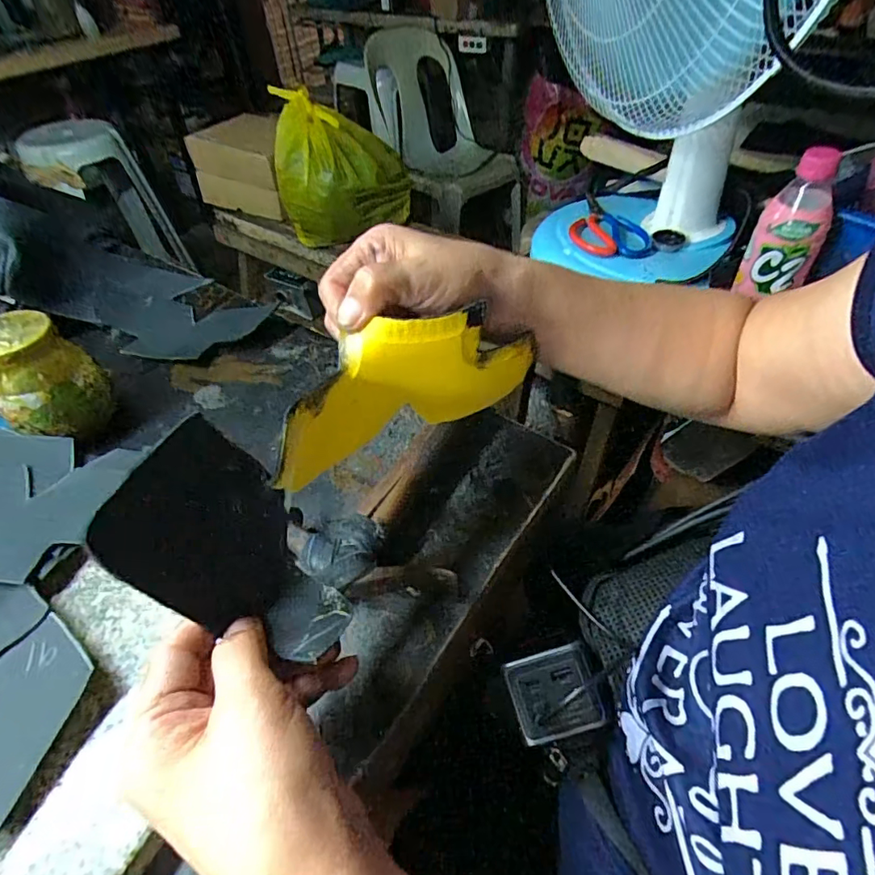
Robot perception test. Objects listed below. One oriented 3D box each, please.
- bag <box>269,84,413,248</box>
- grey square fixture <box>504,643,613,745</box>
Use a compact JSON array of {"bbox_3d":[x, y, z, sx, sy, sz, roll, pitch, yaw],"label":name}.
[{"bbox_3d":[-0.201,-0.579,1.113,0.276,0.254,0.192,-7,48,-4],"label":"bag"},{"bbox_3d":[0.069,0.149,0.298,0.052,0.005,0.045,-19,71,3],"label":"grey square fixture"}]

